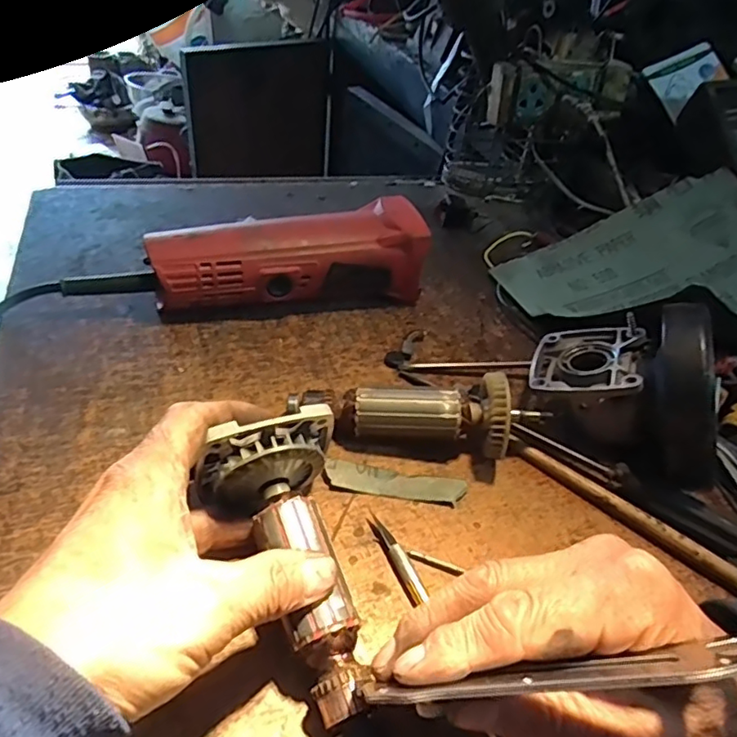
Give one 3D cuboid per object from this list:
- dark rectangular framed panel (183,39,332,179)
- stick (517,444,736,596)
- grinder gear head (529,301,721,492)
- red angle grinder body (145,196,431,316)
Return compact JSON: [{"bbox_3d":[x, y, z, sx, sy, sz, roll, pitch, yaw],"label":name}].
[{"bbox_3d":[-0.249,-0.605,1.396,0.037,0.319,0.390,24,36,36],"label":"dark rectangular framed panel"},{"bbox_3d":[0.156,0.088,0.323,0.159,0.008,0.010,32,47,25],"label":"stick"},{"bbox_3d":[0.159,0.005,0.347,0.117,0.088,0.075,33,47,26],"label":"grinder gear head"},{"bbox_3d":[-0.057,-0.078,0.428,0.192,0.064,0.056,-8,44,-17],"label":"red angle grinder body"}]

